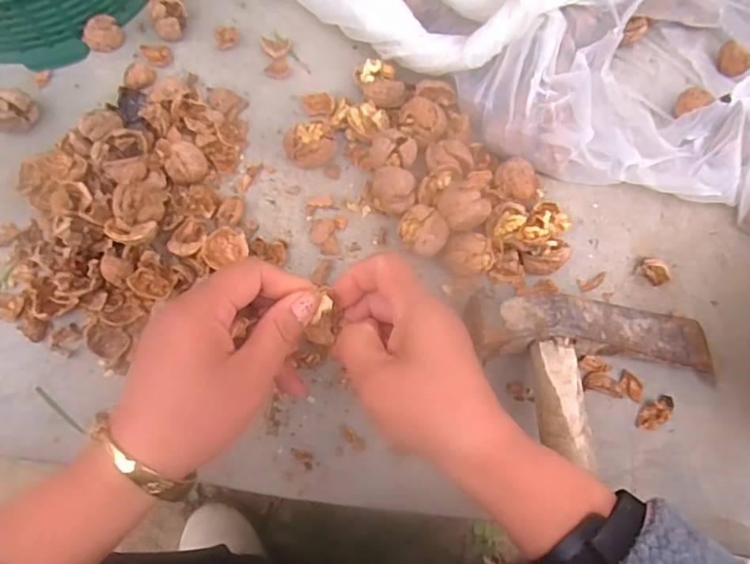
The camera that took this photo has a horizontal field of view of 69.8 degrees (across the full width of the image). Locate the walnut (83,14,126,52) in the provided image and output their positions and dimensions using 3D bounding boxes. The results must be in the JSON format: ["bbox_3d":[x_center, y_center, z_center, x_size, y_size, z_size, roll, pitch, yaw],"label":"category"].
[{"bbox_3d":[-0.226,-0.206,0.448,0.030,0.020,0.020,-34,78,-11],"label":"walnut"}]

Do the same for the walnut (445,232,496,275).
[{"bbox_3d":[0.069,-0.020,0.398,0.035,0.026,0.031,-12,74,-6],"label":"walnut"}]

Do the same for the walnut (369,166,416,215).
[{"bbox_3d":[0.013,-0.065,0.408,0.034,0.036,0.034,1,73,-2],"label":"walnut"}]

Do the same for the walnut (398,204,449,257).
[{"bbox_3d":[0.035,-0.036,0.400,0.036,0.035,0.032,37,76,8],"label":"walnut"}]

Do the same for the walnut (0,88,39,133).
[{"bbox_3d":[-0.280,-0.130,0.416,0.026,0.028,0.034,11,73,1],"label":"walnut"}]

